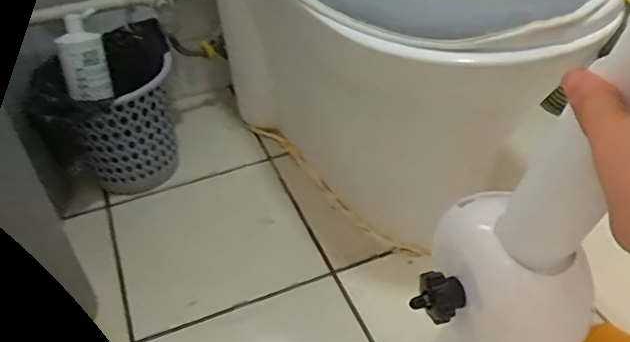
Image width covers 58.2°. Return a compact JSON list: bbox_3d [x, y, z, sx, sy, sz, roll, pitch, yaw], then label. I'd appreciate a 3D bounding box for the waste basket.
[{"bbox_3d":[-0.388,-0.132,1.109,0.207,0.237,0.272,-8,37,-5],"label":"waste basket"}]

